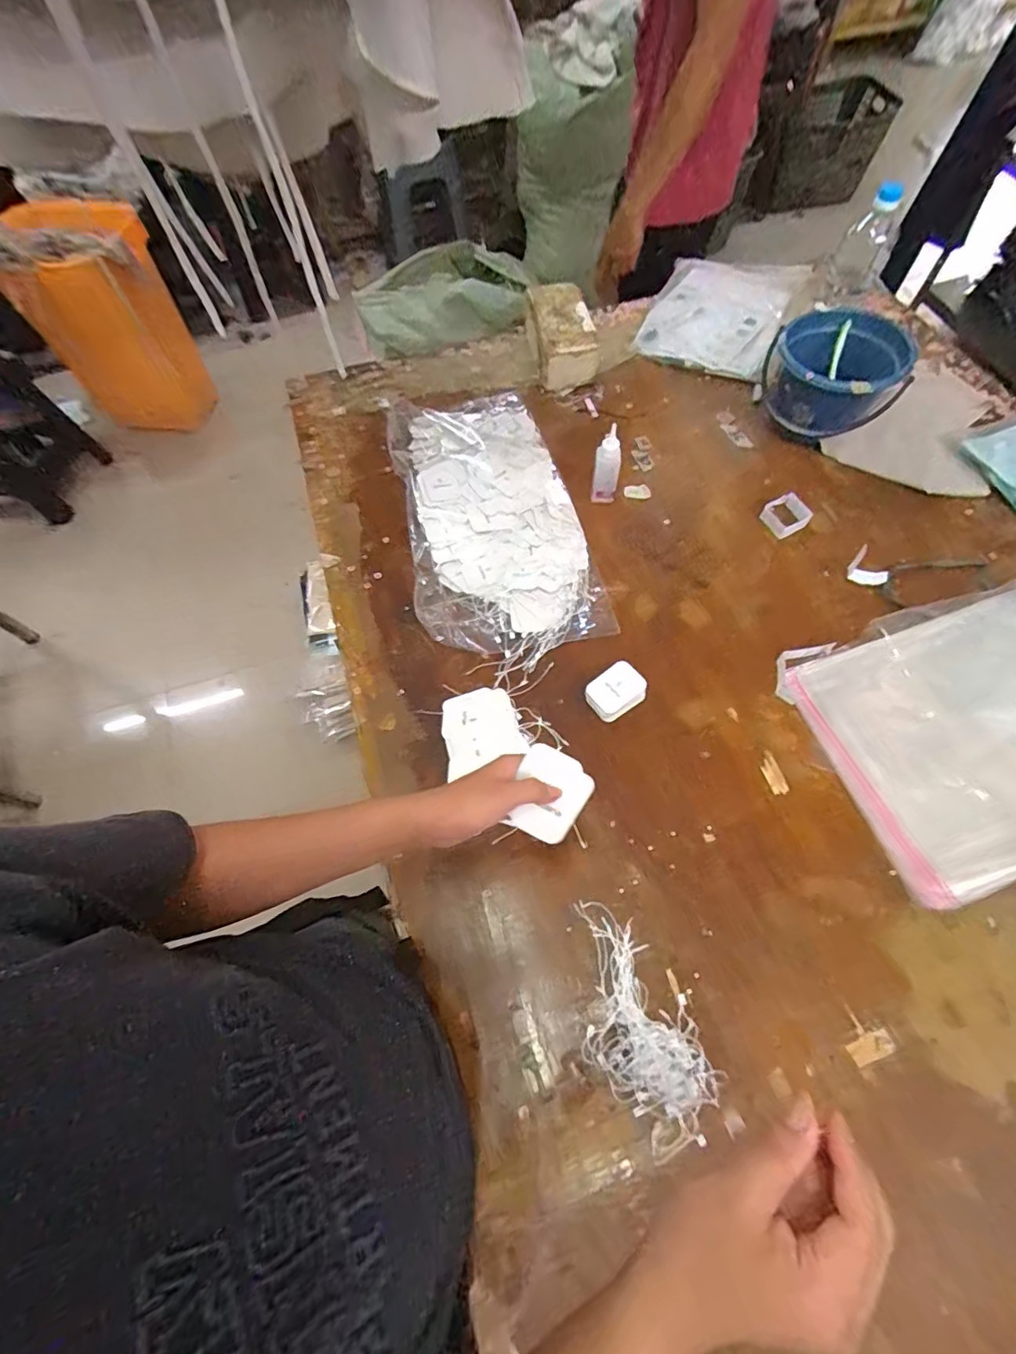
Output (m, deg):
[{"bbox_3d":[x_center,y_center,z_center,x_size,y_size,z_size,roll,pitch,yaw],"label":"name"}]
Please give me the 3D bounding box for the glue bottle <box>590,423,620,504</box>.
[{"bbox_3d":[0.151,-0.328,0.817,0.039,0.117,0.028,4,64,6],"label":"glue bottle"}]

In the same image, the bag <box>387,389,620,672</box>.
[{"bbox_3d":[-0.036,-0.265,0.858,0.271,0.088,0.555,-15,64,-4],"label":"bag"}]

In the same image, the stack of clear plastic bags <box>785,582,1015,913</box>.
[{"bbox_3d":[0.603,0.058,0.656,0.404,0.047,0.327,-16,64,-4],"label":"stack of clear plastic bags"}]

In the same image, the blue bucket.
[{"bbox_3d":[0.523,-0.486,0.864,0.198,0.118,0.198,-2,64,3],"label":"blue bucket"}]

